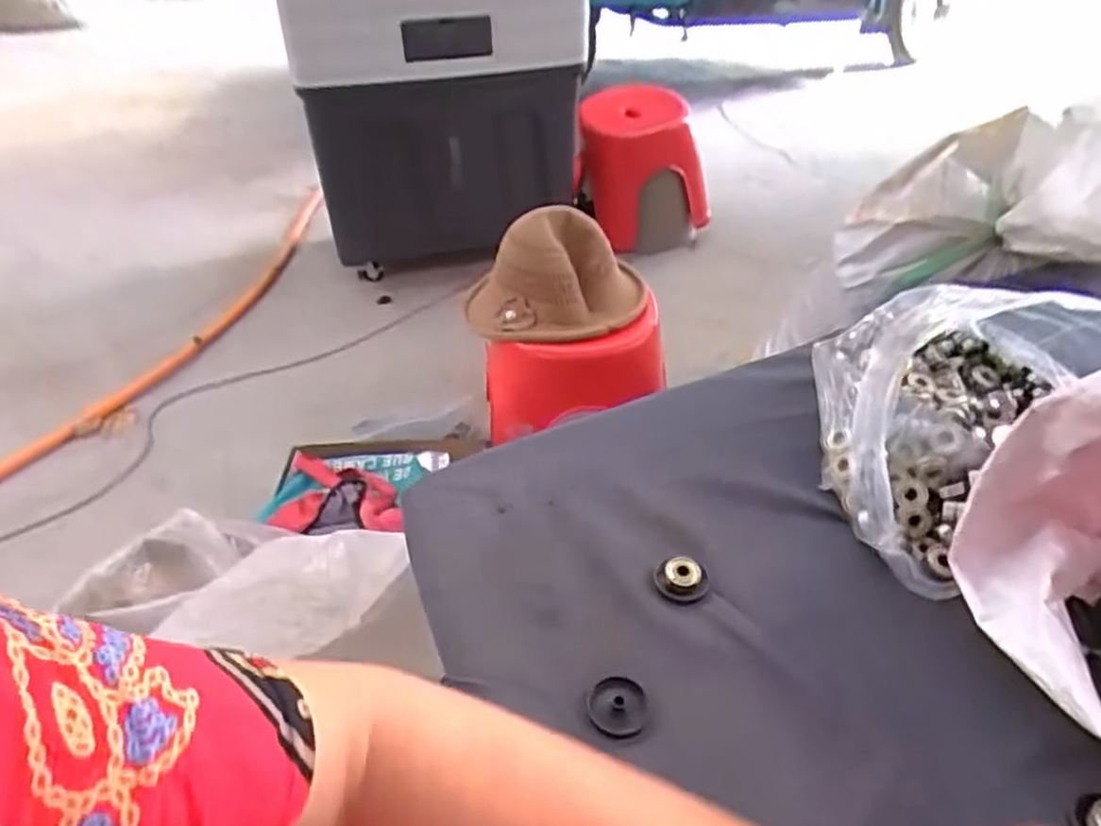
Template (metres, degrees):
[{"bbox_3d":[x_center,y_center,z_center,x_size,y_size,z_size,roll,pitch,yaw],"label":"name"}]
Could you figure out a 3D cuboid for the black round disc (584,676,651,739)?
[{"bbox_3d":[0.037,0.158,0.403,0.033,0.004,0.034,0,40,0],"label":"black round disc"}]

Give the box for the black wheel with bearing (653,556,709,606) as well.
[{"bbox_3d":[0.080,0.102,0.460,0.032,0.014,0.028,8,40,10],"label":"black wheel with bearing"}]

